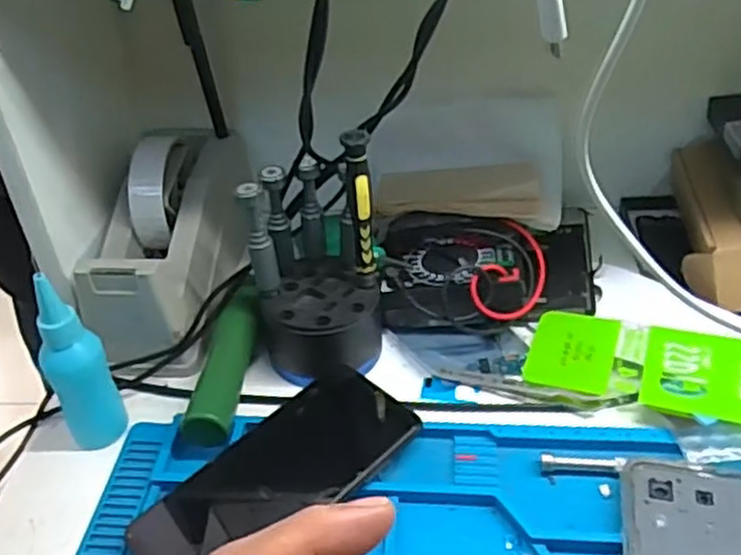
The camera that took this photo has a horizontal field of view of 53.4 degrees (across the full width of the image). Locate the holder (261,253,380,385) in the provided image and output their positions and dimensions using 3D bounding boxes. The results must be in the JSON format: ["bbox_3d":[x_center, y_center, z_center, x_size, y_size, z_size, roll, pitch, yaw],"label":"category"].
[{"bbox_3d":[-0.031,0.031,0.501,0.076,0.056,0.070,-1,39,3],"label":"holder"}]

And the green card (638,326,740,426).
[{"bbox_3d":[0.212,0.062,0.452,0.083,0.007,0.071,8,45,20],"label":"green card"}]

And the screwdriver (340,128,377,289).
[{"bbox_3d":[-0.006,-0.039,0.454,0.015,0.111,0.014,-4,39,-1],"label":"screwdriver"}]

